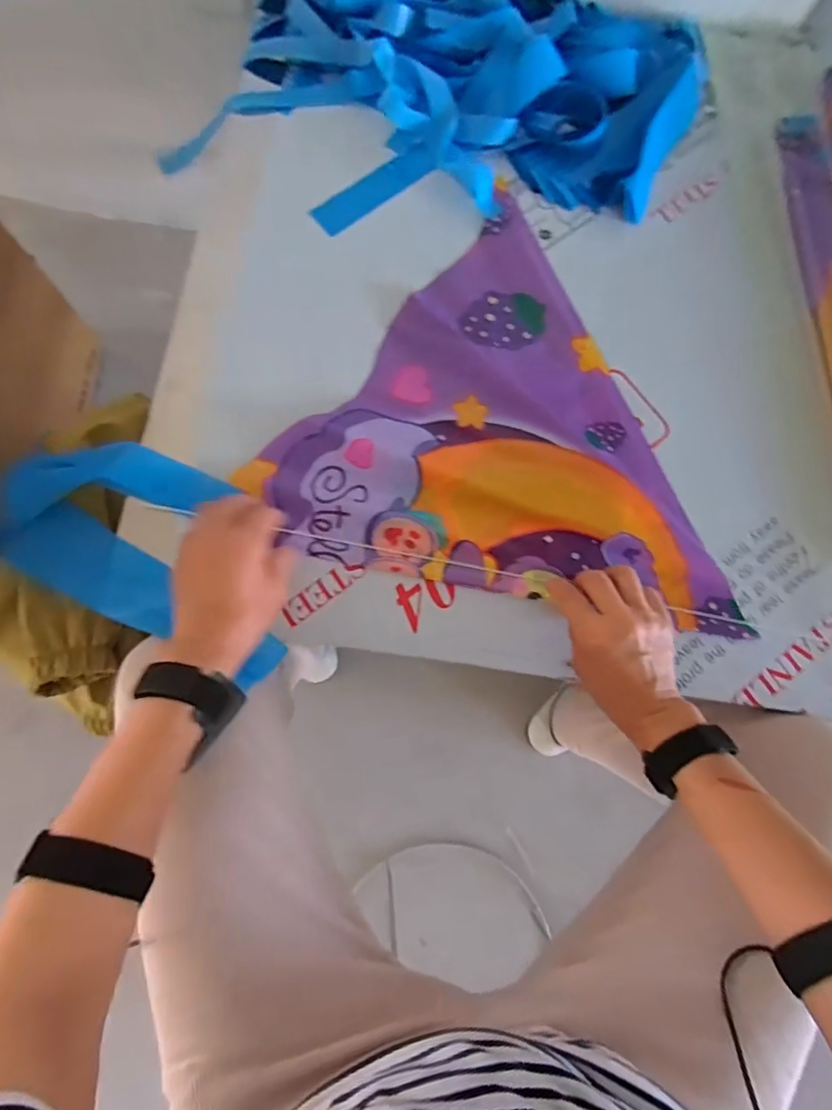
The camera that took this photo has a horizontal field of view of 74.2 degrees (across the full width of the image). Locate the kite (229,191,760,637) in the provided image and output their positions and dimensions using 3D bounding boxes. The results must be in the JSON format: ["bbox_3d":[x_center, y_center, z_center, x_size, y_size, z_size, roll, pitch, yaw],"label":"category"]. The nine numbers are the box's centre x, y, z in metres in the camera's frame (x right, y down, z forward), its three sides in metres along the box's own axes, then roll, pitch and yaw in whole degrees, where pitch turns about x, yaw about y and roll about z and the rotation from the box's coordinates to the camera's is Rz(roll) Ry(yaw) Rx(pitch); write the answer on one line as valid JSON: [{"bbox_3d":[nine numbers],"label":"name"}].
[{"bbox_3d":[0.105,-0.145,0.536,0.451,0.031,0.383,15,79,2],"label":"kite"}]

